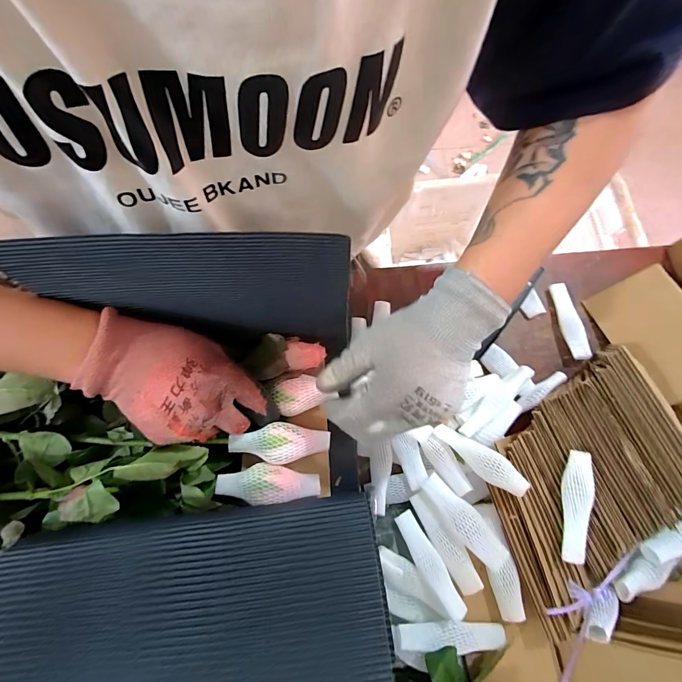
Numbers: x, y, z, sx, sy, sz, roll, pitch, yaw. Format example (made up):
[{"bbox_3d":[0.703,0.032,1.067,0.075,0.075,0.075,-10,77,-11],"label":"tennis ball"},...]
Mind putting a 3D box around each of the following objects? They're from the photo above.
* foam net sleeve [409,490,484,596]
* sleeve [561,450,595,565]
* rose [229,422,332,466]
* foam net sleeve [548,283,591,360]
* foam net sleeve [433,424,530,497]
[{"bbox_3d":[0.096,0.184,0.335,0.022,0.012,0.089,-27,77,-6],"label":"foam net sleeve"},{"bbox_3d":[0.203,0.143,0.314,0.020,0.019,0.091,5,76,2],"label":"sleeve"},{"bbox_3d":[-0.050,0.088,0.313,0.087,0.022,0.032,6,74,-22],"label":"rose"},{"bbox_3d":[0.264,-0.024,0.417,0.023,0.013,0.090,-9,76,-2],"label":"foam net sleeve"},{"bbox_3d":[0.128,0.107,0.337,0.025,0.013,0.090,-46,49,-10],"label":"foam net sleeve"}]

